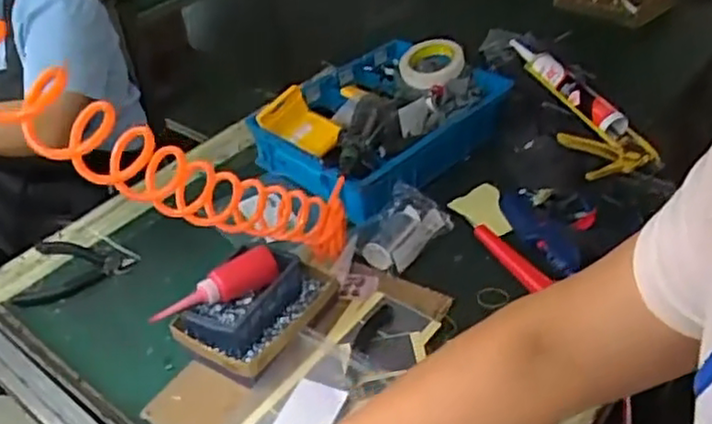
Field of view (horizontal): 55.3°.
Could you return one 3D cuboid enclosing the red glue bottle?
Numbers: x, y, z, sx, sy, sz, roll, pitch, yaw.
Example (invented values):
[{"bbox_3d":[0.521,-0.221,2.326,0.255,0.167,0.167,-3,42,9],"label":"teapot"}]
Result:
[{"bbox_3d":[-0.170,0.089,0.825,0.161,0.039,0.036,-27,43,-25],"label":"red glue bottle"}]

